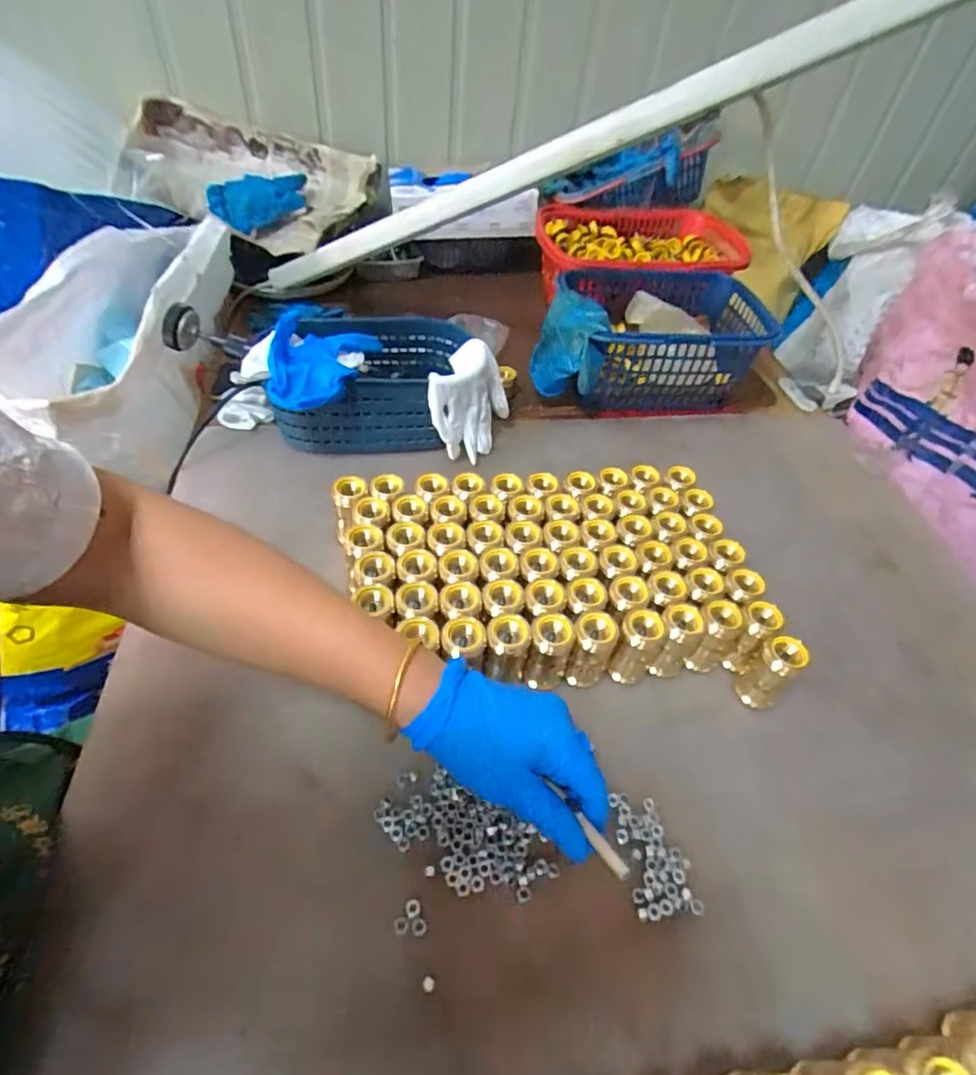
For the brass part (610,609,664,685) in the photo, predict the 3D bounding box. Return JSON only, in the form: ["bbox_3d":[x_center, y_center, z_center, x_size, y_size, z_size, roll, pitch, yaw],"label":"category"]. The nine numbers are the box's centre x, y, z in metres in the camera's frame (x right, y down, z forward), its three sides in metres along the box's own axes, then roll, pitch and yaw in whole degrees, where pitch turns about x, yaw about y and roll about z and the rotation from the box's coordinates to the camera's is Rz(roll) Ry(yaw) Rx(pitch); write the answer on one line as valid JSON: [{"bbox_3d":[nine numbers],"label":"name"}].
[{"bbox_3d":[0.112,0.085,0.432,0.028,0.064,0.029,3,48,-3],"label":"brass part"}]

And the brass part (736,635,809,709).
[{"bbox_3d":[0.217,0.103,0.427,0.024,0.066,0.027,-31,58,-29],"label":"brass part"}]

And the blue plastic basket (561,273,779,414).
[{"bbox_3d":[0.222,-0.252,0.722,0.238,0.117,0.198,-4,49,-10],"label":"blue plastic basket"}]

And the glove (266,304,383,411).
[{"bbox_3d":[-0.176,-0.184,0.568,0.092,0.039,0.156,10,48,3],"label":"glove"}]

